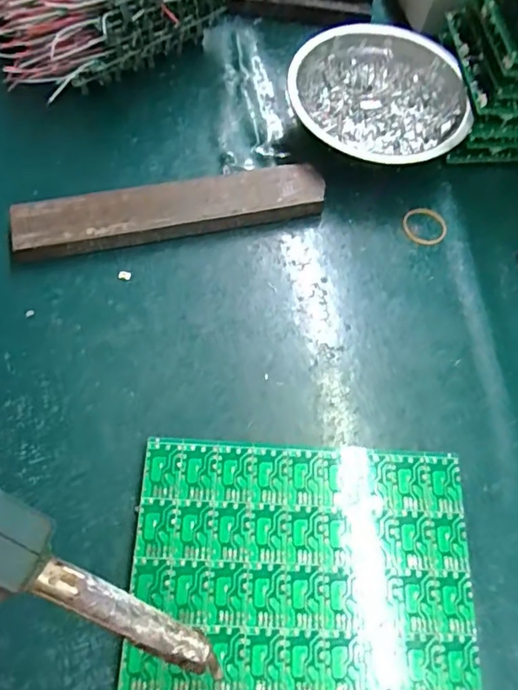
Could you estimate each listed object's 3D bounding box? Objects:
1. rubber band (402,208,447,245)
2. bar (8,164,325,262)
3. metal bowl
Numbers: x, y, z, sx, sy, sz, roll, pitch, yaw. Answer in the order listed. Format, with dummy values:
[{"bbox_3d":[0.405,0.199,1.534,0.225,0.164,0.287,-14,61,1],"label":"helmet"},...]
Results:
[{"bbox_3d":[0.114,-0.082,0.366,0.030,0.004,0.029,8,66,1],"label":"rubber band"},{"bbox_3d":[-0.057,-0.089,0.351,0.200,0.024,0.035,-13,67,-9],"label":"bar"},{"bbox_3d":[0.095,-0.180,0.392,0.125,0.044,0.125,1,66,-3],"label":"metal bowl"}]

